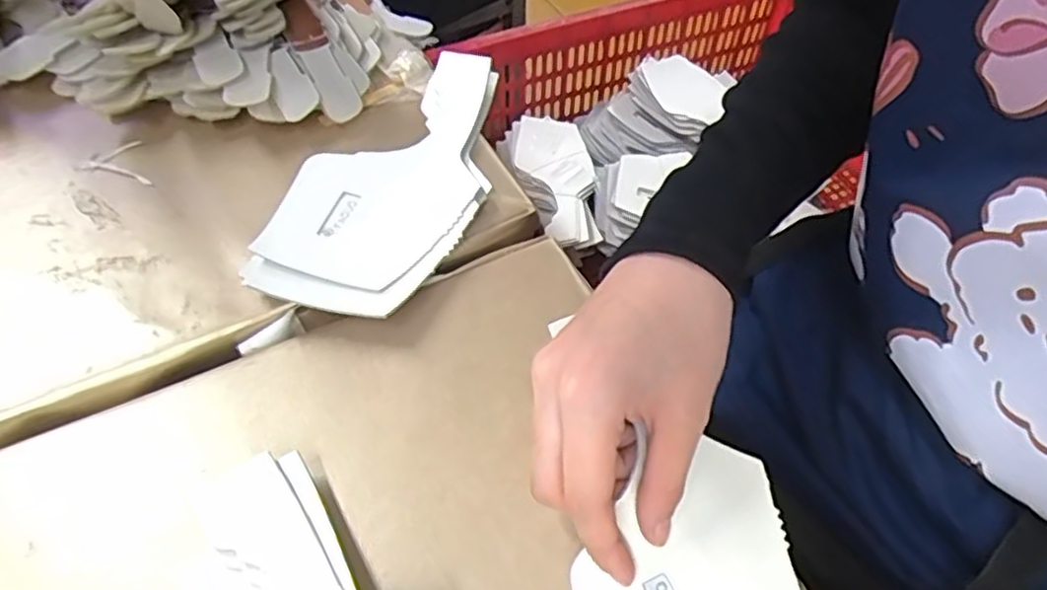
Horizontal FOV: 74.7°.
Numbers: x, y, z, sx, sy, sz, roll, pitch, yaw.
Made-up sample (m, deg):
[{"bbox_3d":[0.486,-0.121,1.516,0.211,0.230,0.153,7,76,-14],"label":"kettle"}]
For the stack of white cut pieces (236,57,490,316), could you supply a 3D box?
[{"bbox_3d":[-0.069,-0.064,0.381,0.090,0.029,0.185,15,55,7],"label":"stack of white cut pieces"}]

